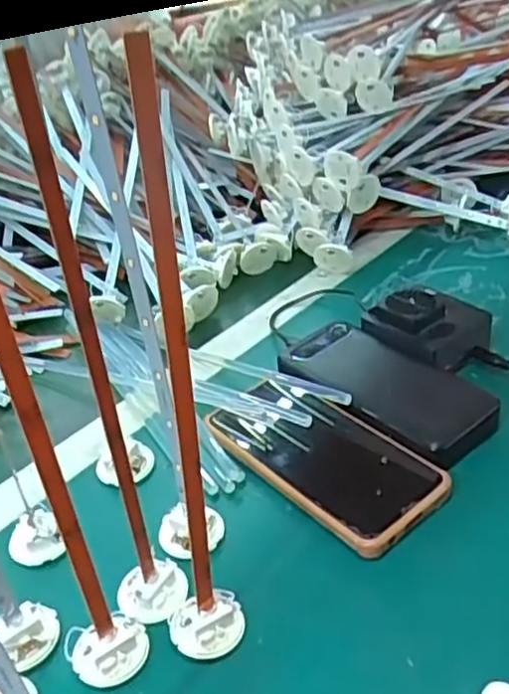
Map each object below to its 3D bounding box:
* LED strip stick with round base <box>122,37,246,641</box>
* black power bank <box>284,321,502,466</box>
[{"bbox_3d":[-0.030,0.029,0.301,0.032,0.289,0.046,-9,34,-3],"label":"LED strip stick with round base"},{"bbox_3d":[0.091,0.030,0.519,0.164,0.029,0.076,25,45,38],"label":"black power bank"}]

